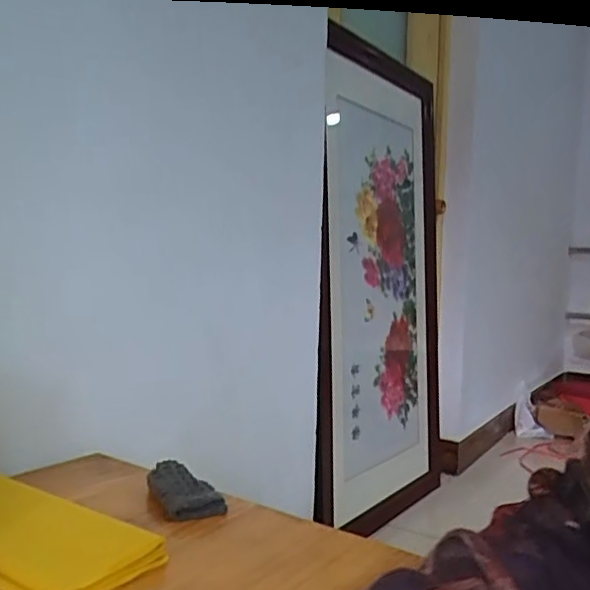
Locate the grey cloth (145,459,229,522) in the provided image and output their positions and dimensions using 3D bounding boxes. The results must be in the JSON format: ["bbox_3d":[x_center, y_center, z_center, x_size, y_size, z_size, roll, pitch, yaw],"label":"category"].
[{"bbox_3d":[-0.127,0.225,0.698,0.062,0.035,0.100,0,3,-33],"label":"grey cloth"}]

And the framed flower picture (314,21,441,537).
[{"bbox_3d":[0.261,-0.052,1.769,0.061,1.338,0.765,-2,1,37],"label":"framed flower picture"}]

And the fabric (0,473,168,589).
[{"bbox_3d":[-0.276,0.226,0.601,0.310,0.027,0.124,3,3,33],"label":"fabric"}]

